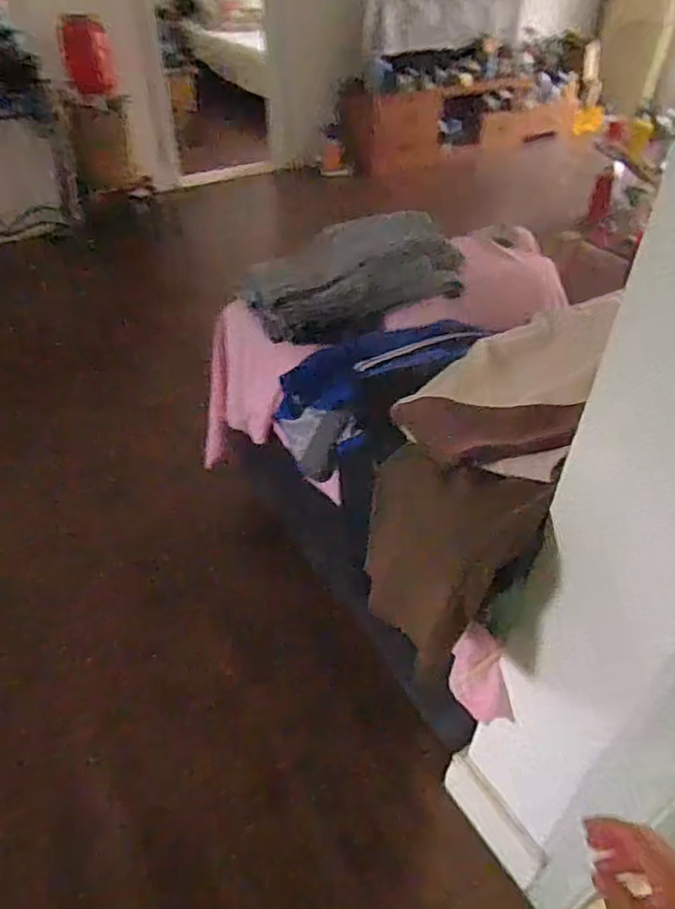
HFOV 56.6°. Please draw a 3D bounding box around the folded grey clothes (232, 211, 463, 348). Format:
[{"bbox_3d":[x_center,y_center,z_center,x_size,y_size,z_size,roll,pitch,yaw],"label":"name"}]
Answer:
[{"bbox_3d":[0.024,-0.420,1.438,0.483,0.200,0.190,-15,42,5],"label":"folded grey clothes"}]

